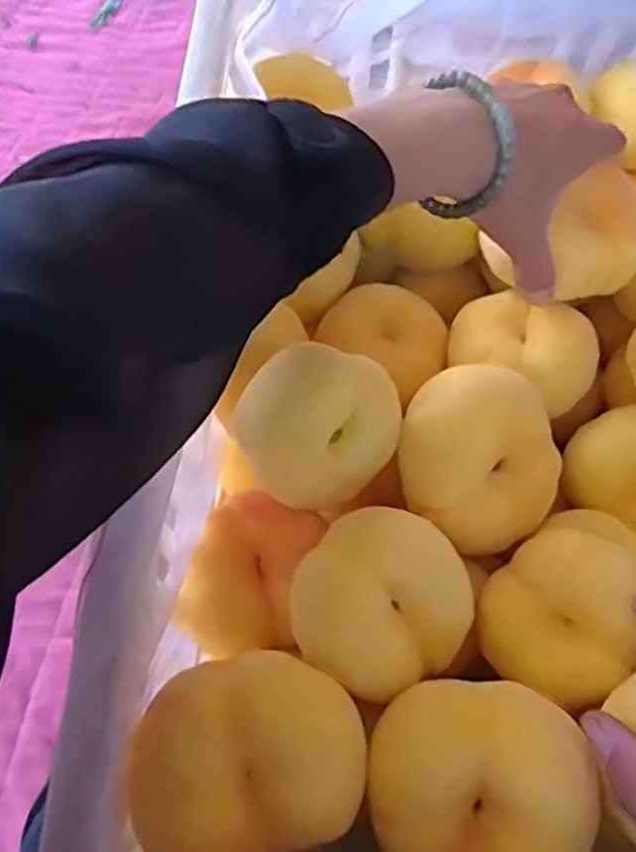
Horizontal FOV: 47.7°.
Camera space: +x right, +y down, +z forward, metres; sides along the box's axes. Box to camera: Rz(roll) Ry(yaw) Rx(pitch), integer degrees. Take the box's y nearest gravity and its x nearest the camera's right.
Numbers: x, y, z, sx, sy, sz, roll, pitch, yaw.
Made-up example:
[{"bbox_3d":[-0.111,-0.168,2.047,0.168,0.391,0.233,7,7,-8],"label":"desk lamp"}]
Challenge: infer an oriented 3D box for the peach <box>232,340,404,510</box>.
[{"bbox_3d":[0.000,0.003,0.326,0.071,0.057,0.061,9,65,4],"label":"peach"}]

